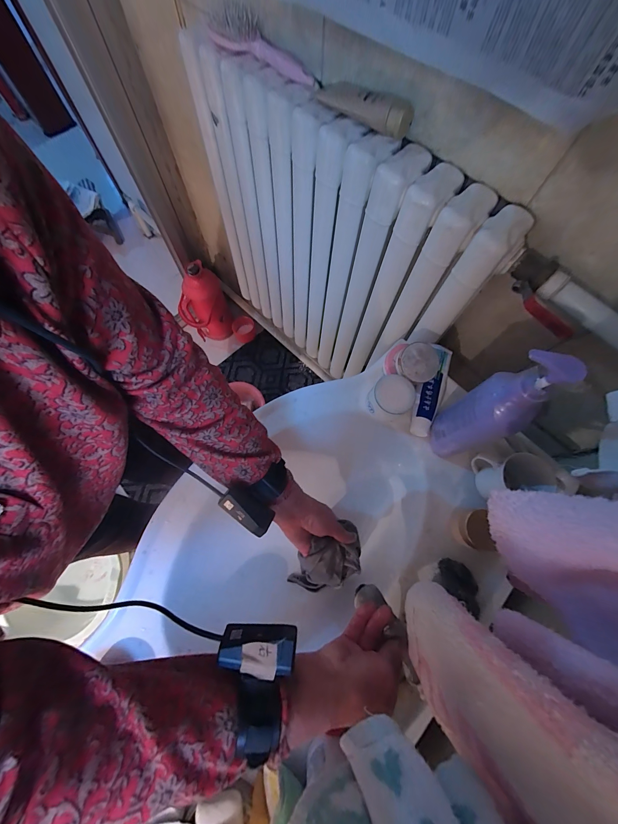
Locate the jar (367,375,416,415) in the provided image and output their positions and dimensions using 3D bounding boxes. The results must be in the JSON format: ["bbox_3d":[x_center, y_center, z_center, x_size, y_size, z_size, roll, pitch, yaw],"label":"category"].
[{"bbox_3d":[0.150,-0.028,0.531,0.072,0.047,0.071,0,71,-1],"label":"jar"}]

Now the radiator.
[{"bbox_3d":[0.005,-0.364,0.774,0.736,0.673,0.085,42,75,12],"label":"radiator"}]

